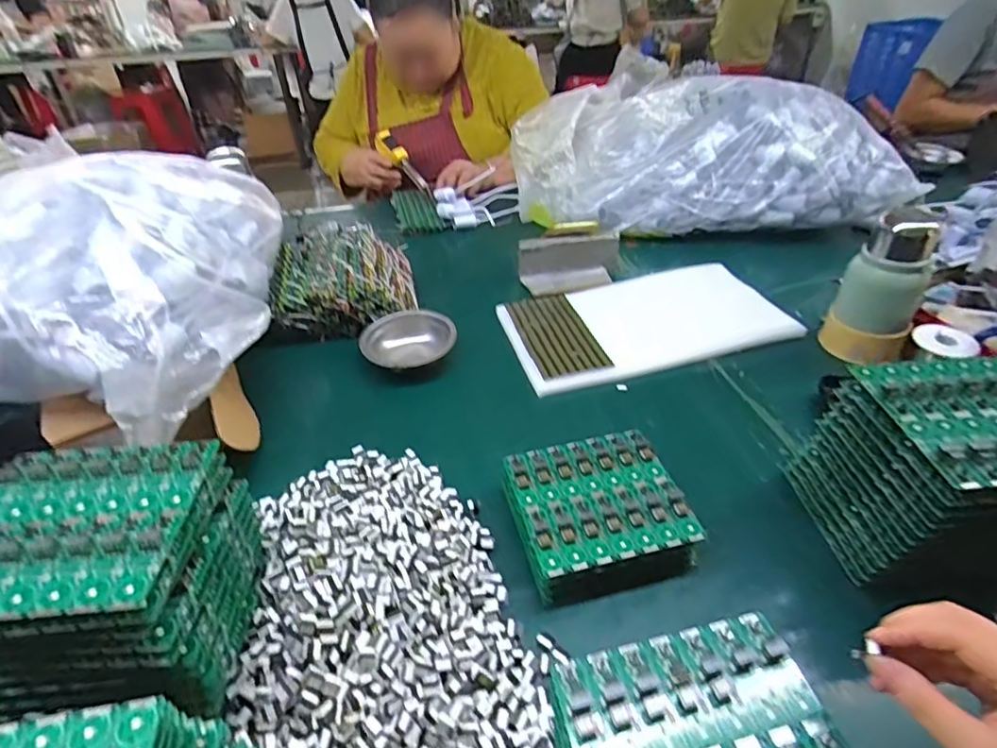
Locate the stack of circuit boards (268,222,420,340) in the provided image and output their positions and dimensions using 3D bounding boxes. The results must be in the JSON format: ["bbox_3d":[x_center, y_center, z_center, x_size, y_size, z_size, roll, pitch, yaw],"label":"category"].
[{"bbox_3d":[-0.237,-0.145,0.847,0.199,0.080,0.197,-9,39,-8],"label":"stack of circuit boards"}]

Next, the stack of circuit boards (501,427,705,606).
[{"bbox_3d":[0.093,0.128,0.522,0.152,0.040,0.148,-11,40,-11],"label":"stack of circuit boards"}]

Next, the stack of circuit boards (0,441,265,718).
[{"bbox_3d":[-0.278,0.145,0.395,0.155,0.124,0.141,-3,39,-1],"label":"stack of circuit boards"}]

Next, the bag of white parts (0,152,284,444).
[{"bbox_3d":[-0.443,-0.134,0.634,0.339,0.176,0.387,5,40,9],"label":"bag of white parts"}]

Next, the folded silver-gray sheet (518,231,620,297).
[{"bbox_3d":[0.122,-0.184,0.896,0.170,0.081,0.056,-11,40,-11],"label":"folded silver-gray sheet"}]

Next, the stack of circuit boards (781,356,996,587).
[{"bbox_3d":[0.392,0.086,0.483,0.161,0.160,0.138,-4,39,-2],"label":"stack of circuit boards"}]

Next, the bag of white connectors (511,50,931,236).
[{"bbox_3d":[0.361,-0.418,0.997,0.615,0.224,0.288,8,40,12],"label":"bag of white connectors"}]

